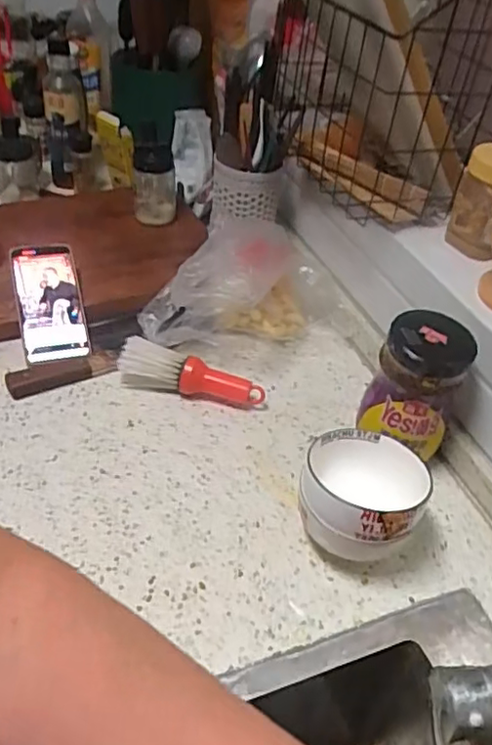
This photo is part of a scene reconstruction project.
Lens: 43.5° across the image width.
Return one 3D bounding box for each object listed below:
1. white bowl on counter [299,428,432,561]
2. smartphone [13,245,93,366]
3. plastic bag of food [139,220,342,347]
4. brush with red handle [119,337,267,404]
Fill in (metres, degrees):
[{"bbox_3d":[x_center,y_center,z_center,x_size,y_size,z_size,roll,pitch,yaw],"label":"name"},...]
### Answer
[{"bbox_3d":[0.100,0.114,0.551,0.102,0.098,0.111,4,42,-3],"label":"white bowl on counter"},{"bbox_3d":[-0.234,-0.083,0.738,0.074,0.017,0.163,-9,67,-18],"label":"smartphone"},{"bbox_3d":[-0.005,-0.095,0.730,0.235,0.141,0.111,-28,52,-33],"label":"plastic bag of food"},{"bbox_3d":[-0.060,0.004,0.688,0.162,0.044,0.032,13,42,7],"label":"brush with red handle"}]

